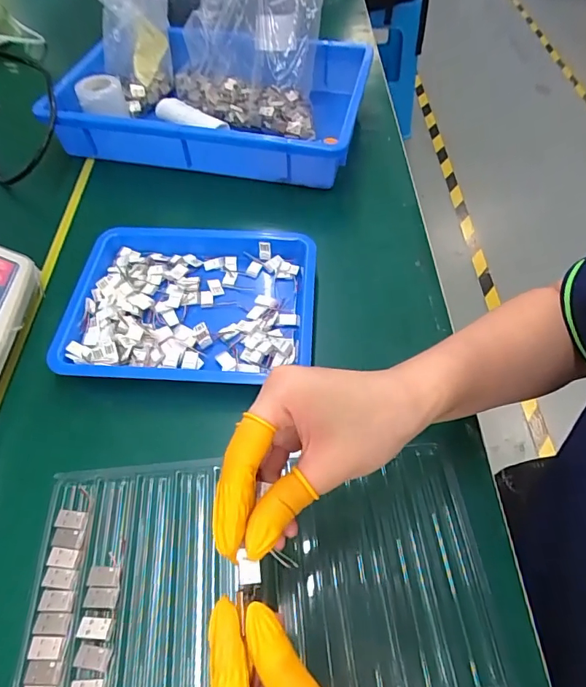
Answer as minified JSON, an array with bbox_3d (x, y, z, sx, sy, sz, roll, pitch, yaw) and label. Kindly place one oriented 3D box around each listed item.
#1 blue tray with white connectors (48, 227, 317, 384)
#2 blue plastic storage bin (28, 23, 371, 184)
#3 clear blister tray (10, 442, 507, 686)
[{"bbox_3d":[-0.092,-0.037,0.420,0.218,0.031,0.167,3,55,2],"label":"blue tray with white connectors"},{"bbox_3d":[-0.100,-0.305,0.586,0.360,0.064,0.240,9,55,6],"label":"blue plastic storage bin"},{"bbox_3d":[-0.024,0.151,0.303,0.287,0.009,0.158,-4,55,-3],"label":"clear blister tray"}]

